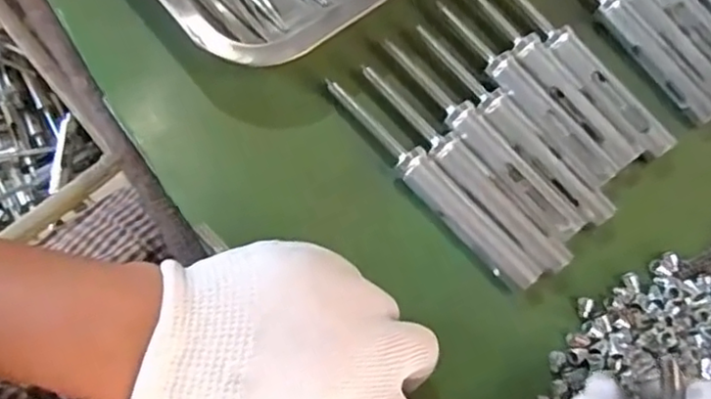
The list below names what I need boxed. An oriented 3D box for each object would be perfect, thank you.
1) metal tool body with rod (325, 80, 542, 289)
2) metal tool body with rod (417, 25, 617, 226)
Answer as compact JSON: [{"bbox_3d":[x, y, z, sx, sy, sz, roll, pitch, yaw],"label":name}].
[{"bbox_3d":[0.038,-0.009,0.327,0.015,0.013,0.139,-41,78,-16],"label":"metal tool body with rod"},{"bbox_3d":[0.081,-0.041,0.347,0.020,0.016,0.142,-37,77,-15],"label":"metal tool body with rod"}]

